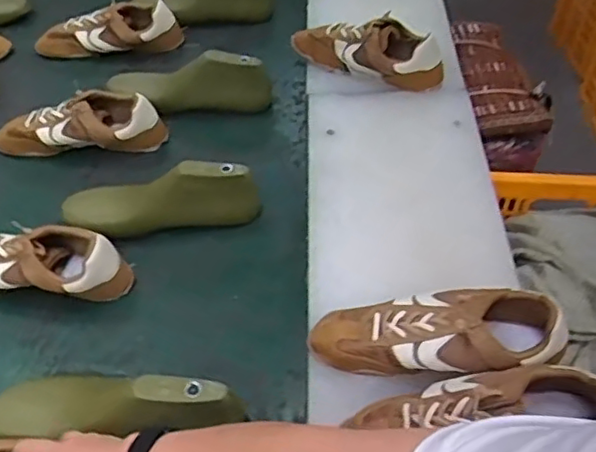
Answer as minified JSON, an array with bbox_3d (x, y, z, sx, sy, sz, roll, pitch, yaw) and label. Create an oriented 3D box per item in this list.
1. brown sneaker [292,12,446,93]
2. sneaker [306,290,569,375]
[{"bbox_3d":[0.112,-0.275,1.004,0.241,0.083,0.082,17,53,17],"label":"brown sneaker"},{"bbox_3d":[0.138,0.109,0.659,0.240,0.080,0.086,3,50,6],"label":"sneaker"}]

